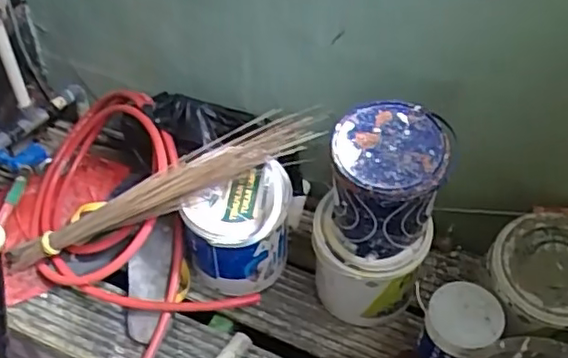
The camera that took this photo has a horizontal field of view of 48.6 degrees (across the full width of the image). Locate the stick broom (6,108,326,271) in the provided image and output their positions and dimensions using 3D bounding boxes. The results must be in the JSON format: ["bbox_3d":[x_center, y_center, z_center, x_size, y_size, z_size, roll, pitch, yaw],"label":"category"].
[{"bbox_3d":[-0.209,0.029,1.008,0.582,0.070,0.081,-24,47,13],"label":"stick broom"}]

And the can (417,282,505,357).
[{"bbox_3d":[0.263,0.245,0.974,0.100,0.161,0.106,2,48,-2],"label":"can"}]

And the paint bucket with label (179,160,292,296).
[{"bbox_3d":[-0.077,0.094,1.058,0.162,0.227,0.148,12,48,8],"label":"paint bucket with label"}]

